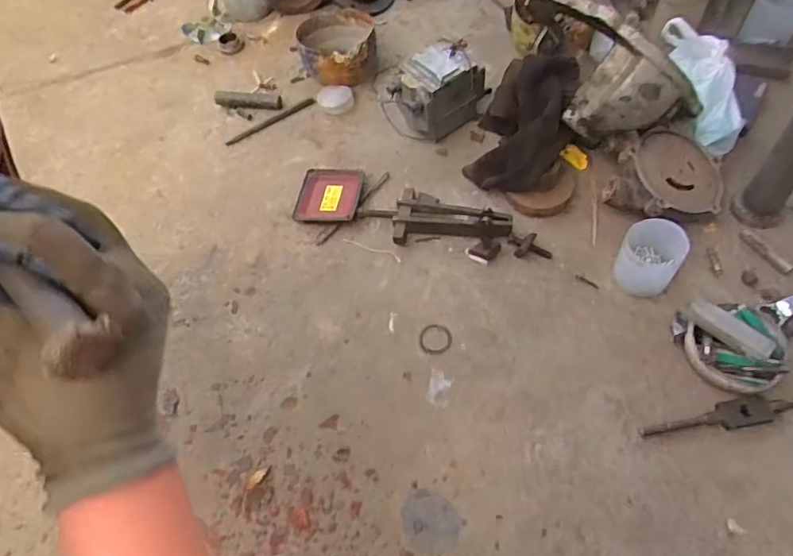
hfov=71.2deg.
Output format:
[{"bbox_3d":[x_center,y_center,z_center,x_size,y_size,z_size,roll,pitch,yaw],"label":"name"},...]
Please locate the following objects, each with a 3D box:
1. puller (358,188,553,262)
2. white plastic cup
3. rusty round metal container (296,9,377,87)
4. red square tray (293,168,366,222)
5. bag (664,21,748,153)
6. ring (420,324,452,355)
[{"bbox_3d":[0.098,-0.089,0.978,0.339,0.057,0.112,20,62,16],"label":"puller"},{"bbox_3d":[0.413,-0.034,0.906,0.090,0.109,0.088,-2,58,3],"label":"white plastic cup"},{"bbox_3d":[-0.127,-0.504,1.220,0.173,0.094,0.209,-13,58,-3],"label":"rusty round metal container"},{"bbox_3d":[-0.127,-0.158,1.054,0.119,0.021,0.121,7,59,9],"label":"red square tray"},{"bbox_3d":[0.540,-0.335,0.963,0.099,0.063,0.236,-16,86,-6],"label":"bag"},{"bbox_3d":[0.065,0.100,0.906,0.052,0.005,0.053,-2,58,3],"label":"ring"}]

